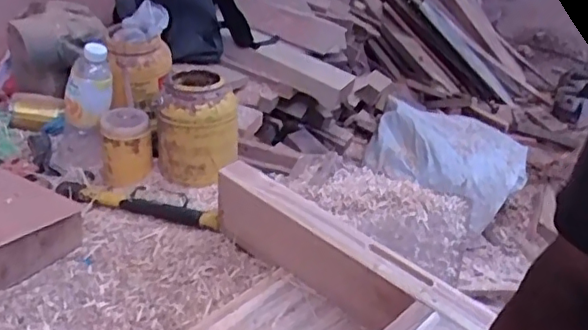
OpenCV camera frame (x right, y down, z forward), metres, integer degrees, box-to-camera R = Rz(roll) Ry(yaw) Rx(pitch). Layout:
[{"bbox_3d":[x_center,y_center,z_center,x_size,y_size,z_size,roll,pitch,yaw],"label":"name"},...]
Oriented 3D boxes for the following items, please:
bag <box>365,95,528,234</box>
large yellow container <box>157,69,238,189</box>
[{"bbox_3d":[0.520,-0.057,1.909,0.484,0.084,0.436,36,59,13],"label":"bag"},{"bbox_3d":[-0.192,-0.069,1.165,0.156,0.191,0.141,-4,30,-2],"label":"large yellow container"}]

